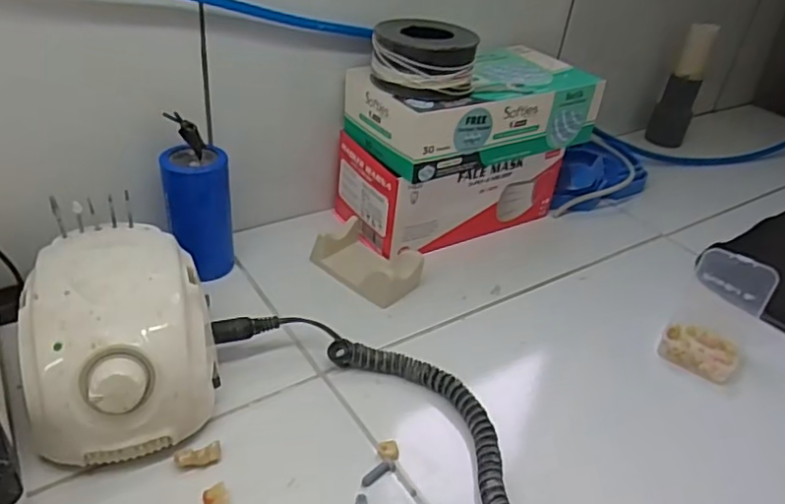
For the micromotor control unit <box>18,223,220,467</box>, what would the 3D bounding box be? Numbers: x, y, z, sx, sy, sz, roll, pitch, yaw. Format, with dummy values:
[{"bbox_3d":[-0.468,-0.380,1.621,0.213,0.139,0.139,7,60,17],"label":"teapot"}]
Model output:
[{"bbox_3d":[-0.170,0.055,0.389,0.103,0.083,0.137,-6,39,-16],"label":"micromotor control unit"}]

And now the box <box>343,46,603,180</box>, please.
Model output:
[{"bbox_3d":[0.073,-0.131,0.552,0.206,0.060,0.108,-16,39,-27],"label":"box"}]

